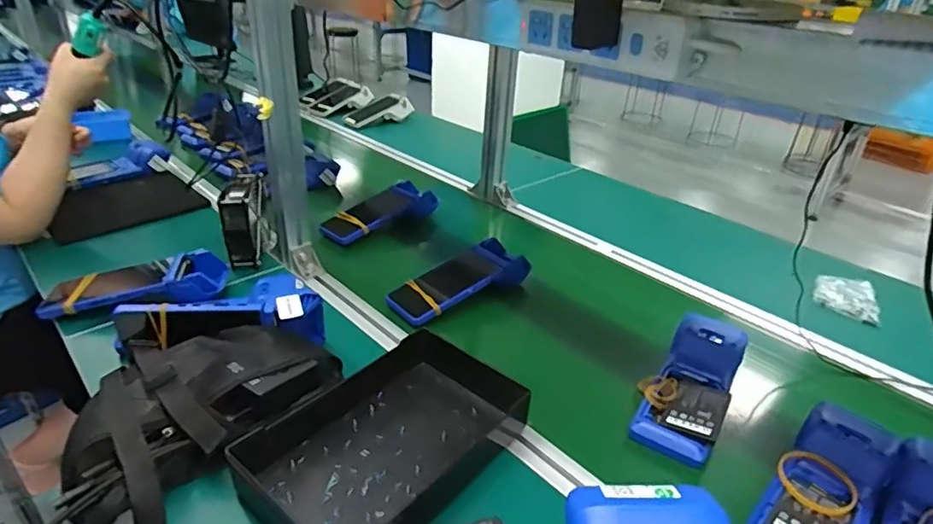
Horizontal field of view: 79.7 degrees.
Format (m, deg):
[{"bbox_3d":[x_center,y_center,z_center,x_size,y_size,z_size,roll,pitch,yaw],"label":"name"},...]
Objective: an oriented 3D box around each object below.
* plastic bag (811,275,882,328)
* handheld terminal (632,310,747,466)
[{"bbox_3d":[0.597,0.055,0.878,0.088,0.022,0.096,20,34,27],"label":"plastic bag"},{"bbox_3d":[0.262,0.143,0.650,0.087,0.049,0.201,21,34,28],"label":"handheld terminal"}]

